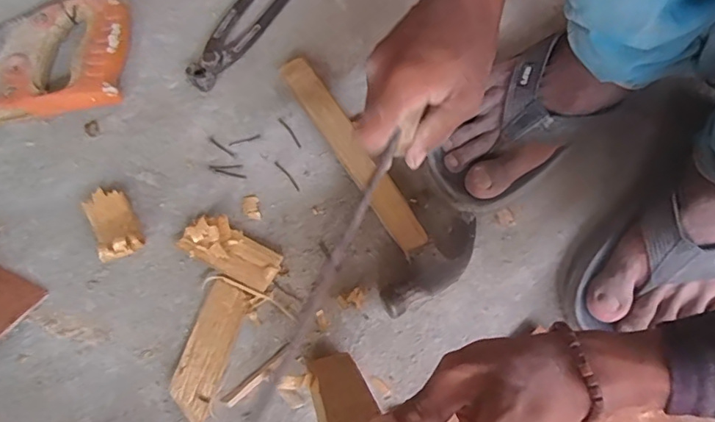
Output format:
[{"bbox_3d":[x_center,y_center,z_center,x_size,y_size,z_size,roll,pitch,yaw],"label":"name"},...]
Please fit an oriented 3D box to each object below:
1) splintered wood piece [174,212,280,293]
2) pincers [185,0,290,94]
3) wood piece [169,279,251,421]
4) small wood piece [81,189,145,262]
[{"bbox_3d":[-0.106,0.032,0.425,0.083,0.025,0.038,28,74,7],"label":"splintered wood piece"},{"bbox_3d":[-0.104,-0.199,0.498,0.046,0.019,0.195,32,75,8],"label":"pincers"},{"bbox_3d":[-0.119,0.110,0.409,0.035,0.004,0.104,18,73,4],"label":"wood piece"},{"bbox_3d":[-0.208,0.012,0.431,0.035,0.025,0.064,-25,75,-9],"label":"small wood piece"}]

